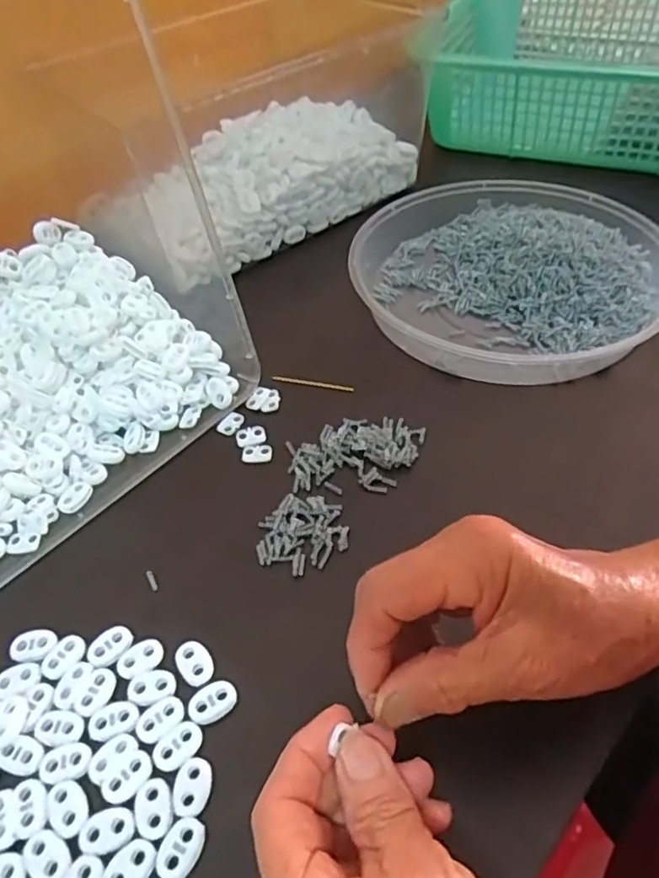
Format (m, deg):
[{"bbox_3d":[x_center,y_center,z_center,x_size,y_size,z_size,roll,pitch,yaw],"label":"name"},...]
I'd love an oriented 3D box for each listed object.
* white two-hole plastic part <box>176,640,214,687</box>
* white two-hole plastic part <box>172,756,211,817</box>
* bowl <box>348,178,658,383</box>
[{"bbox_3d":[-0.065,0.108,0.301,0.015,0.004,0.023,-30,52,-21],"label":"white two-hole plastic part"},{"bbox_3d":[-0.059,0.148,0.265,0.015,0.004,0.022,-2,48,3],"label":"white two-hole plastic part"},{"bbox_3d":[0.136,-0.128,0.474,0.228,0.041,0.245,-2,48,3],"label":"bowl"}]

